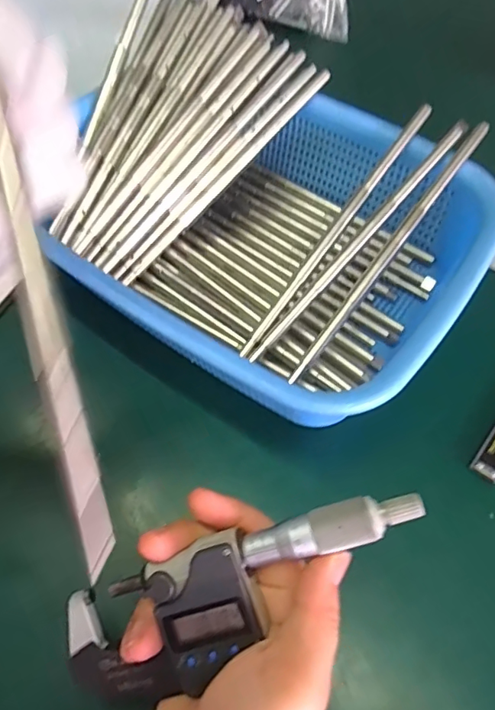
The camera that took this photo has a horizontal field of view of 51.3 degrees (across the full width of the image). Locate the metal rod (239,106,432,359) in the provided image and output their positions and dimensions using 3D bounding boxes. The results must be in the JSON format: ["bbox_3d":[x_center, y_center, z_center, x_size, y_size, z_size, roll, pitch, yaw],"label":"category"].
[{"bbox_3d":[0.057,-0.079,0.321,0.008,0.011,0.197,34,81,19],"label":"metal rod"}]

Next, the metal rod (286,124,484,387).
[{"bbox_3d":[0.085,-0.063,0.306,0.008,0.007,0.197,35,81,19],"label":"metal rod"}]

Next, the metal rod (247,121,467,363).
[{"bbox_3d":[0.068,-0.071,0.314,0.008,0.008,0.196,40,84,21],"label":"metal rod"}]

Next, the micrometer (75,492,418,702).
[{"bbox_3d":[-0.007,0.096,0.215,0.162,0.027,0.049,-32,63,7],"label":"micrometer"}]

